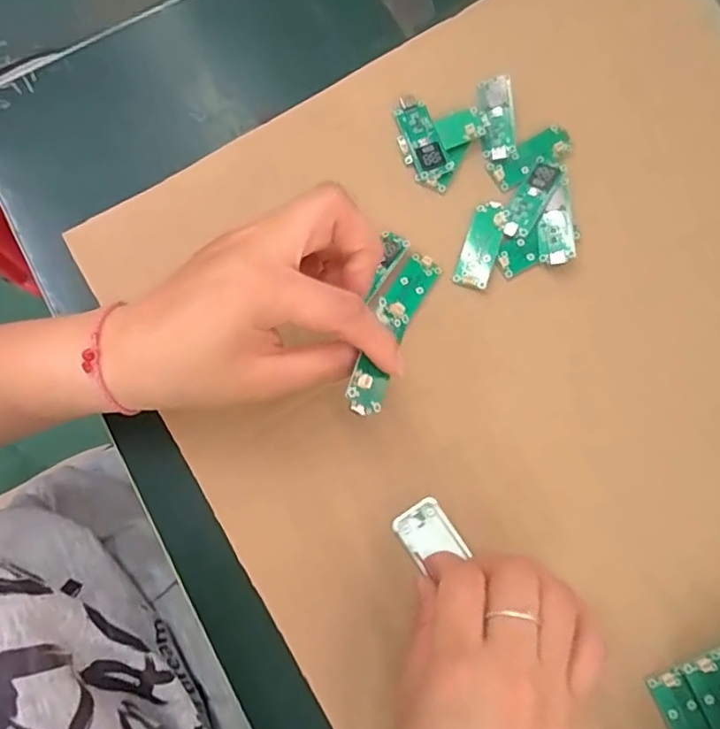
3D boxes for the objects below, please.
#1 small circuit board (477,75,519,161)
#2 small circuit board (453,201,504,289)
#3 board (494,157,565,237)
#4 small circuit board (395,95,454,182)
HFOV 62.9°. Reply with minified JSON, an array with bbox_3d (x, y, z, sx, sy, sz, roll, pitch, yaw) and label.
[{"bbox_3d":[0.078,-0.141,0.337,0.021,0.010,0.048,-6,80,0],"label":"small circuit board"},{"bbox_3d":[0.067,-0.067,0.327,0.019,0.004,0.050,19,80,16],"label":"small circuit board"},{"bbox_3d":[0.096,-0.093,0.329,0.020,0.006,0.049,36,82,6],"label":"board"},{"bbox_3d":[0.035,-0.130,0.338,0.019,0.010,0.050,-20,80,-3],"label":"small circuit board"}]

